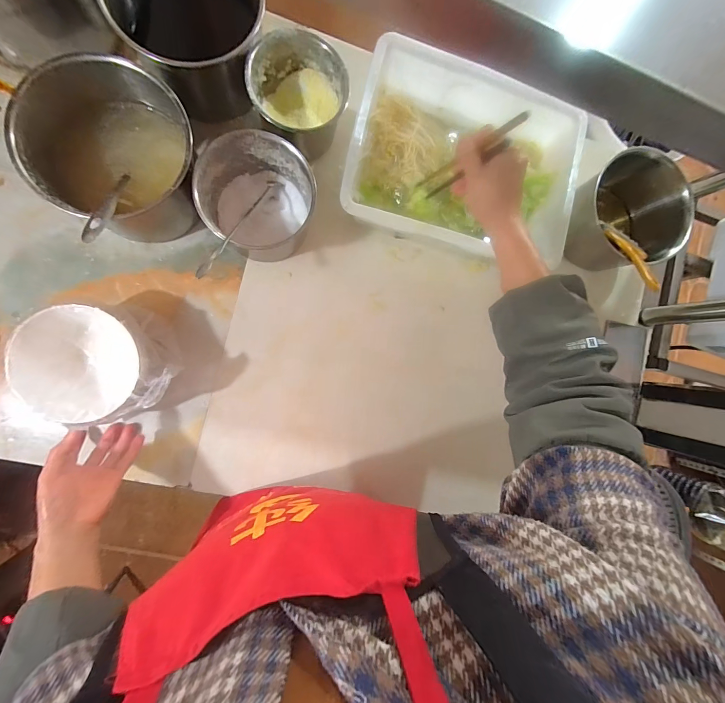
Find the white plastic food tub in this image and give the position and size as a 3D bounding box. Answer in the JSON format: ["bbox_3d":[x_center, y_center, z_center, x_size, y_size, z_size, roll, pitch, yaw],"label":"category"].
[{"bbox_3d":[0.164,-0.311,0.548,0.351,0.098,0.305,14,87,-10],"label":"white plastic food tub"}]

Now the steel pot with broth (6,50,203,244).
[{"bbox_3d":[-0.325,-0.260,0.458,0.196,0.136,0.188,0,90,-10],"label":"steel pot with broth"}]

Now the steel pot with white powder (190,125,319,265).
[{"bbox_3d":[-0.154,-0.224,0.490,0.144,0.104,0.139,0,90,-10],"label":"steel pot with white powder"}]

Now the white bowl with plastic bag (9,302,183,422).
[{"bbox_3d":[-0.363,0.020,0.470,0.190,0.082,0.147,2,89,-10],"label":"white bowl with plastic bag"}]

